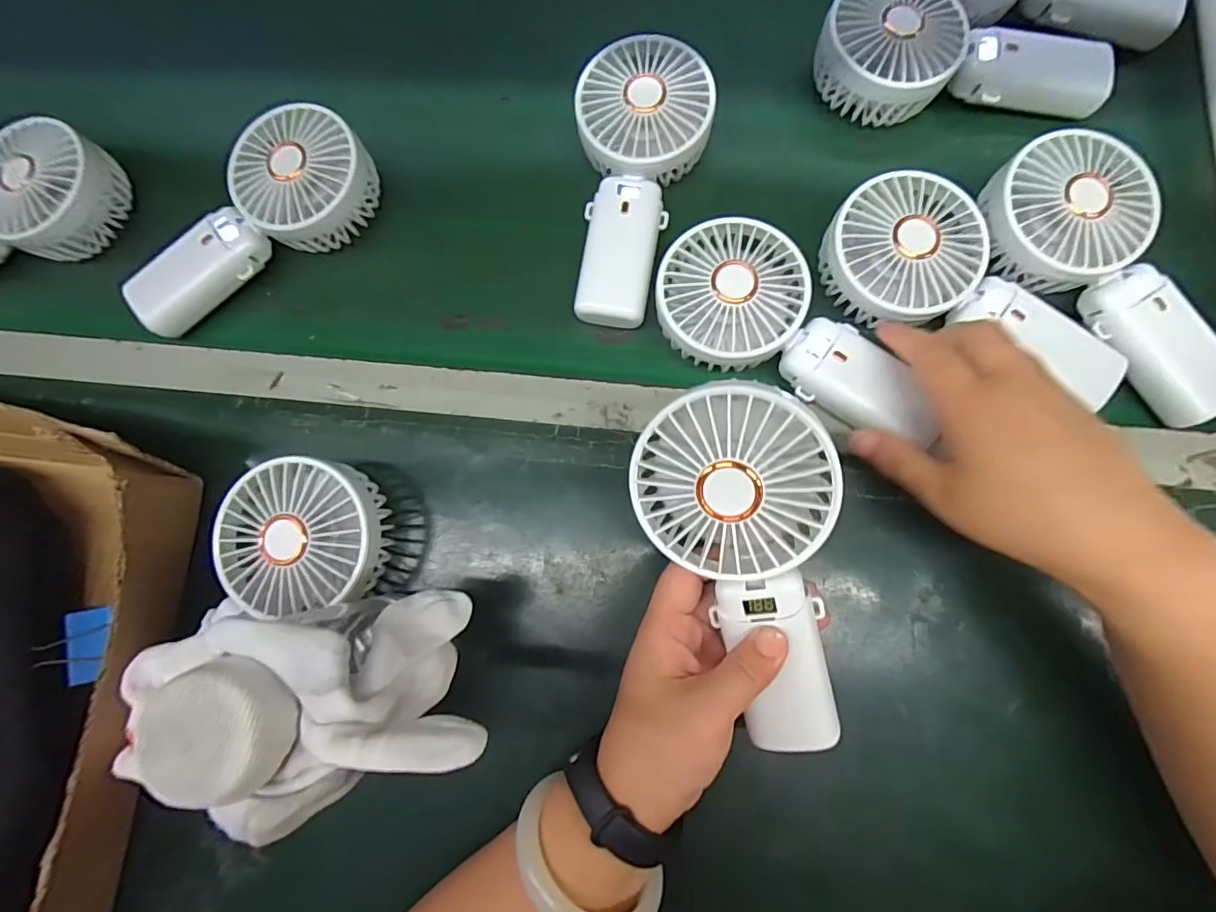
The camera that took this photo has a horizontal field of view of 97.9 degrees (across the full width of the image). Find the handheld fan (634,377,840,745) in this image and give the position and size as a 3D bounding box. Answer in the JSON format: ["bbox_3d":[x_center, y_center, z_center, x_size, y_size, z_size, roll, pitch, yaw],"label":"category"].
[{"bbox_3d":[0.067,0.053,0.243,0.081,0.037,0.171,-17,102,3],"label":"handheld fan"}]

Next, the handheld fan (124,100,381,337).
[{"bbox_3d":[-0.244,-0.158,0.362,0.189,0.044,0.090,-34,81,-2],"label":"handheld fan"}]

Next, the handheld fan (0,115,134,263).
[{"bbox_3d":[-0.428,-0.157,0.375,0.180,0.046,0.072,-36,76,-5],"label":"handheld fan"}]

